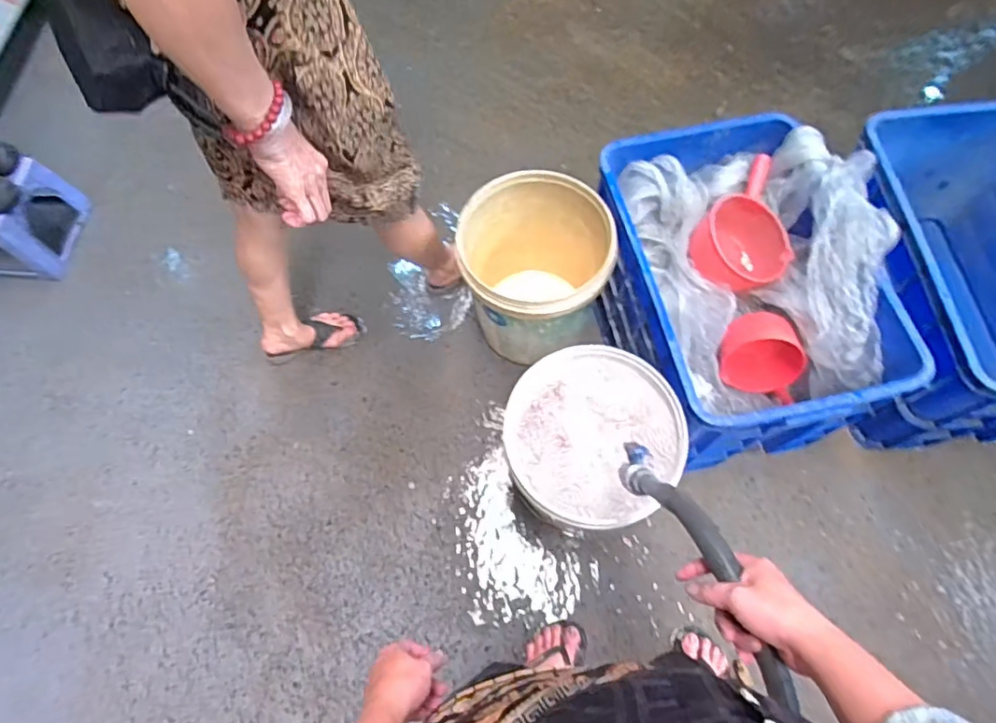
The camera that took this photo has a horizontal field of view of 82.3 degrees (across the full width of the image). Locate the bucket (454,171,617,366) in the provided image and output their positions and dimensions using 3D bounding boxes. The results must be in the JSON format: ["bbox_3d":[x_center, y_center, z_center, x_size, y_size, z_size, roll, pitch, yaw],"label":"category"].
[{"bbox_3d":[0.080,-0.171,1.242,0.294,0.353,0.293,0,67,0],"label":"bucket"}]

